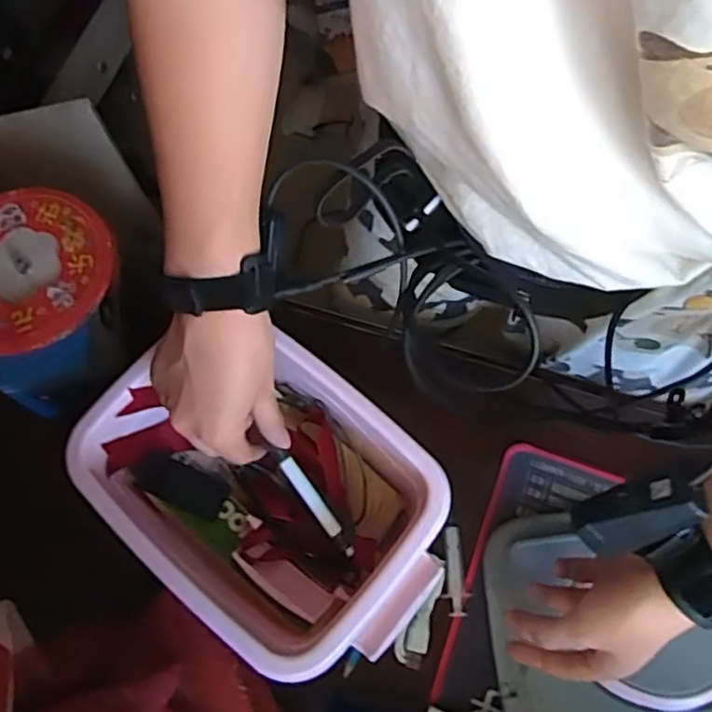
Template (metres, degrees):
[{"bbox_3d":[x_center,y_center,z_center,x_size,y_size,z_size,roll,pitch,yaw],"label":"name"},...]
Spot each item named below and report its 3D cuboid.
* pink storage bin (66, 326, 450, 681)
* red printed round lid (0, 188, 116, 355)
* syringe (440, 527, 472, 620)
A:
[{"bbox_3d":[-0.062,0.100,0.513,0.271,0.104,0.190,38,77,13],"label":"pink storage bin"},{"bbox_3d":[-0.285,-0.075,0.561,0.150,0.012,0.149,-1,71,2],"label":"red printed round lid"},{"bbox_3d":[0.082,0.179,0.550,0.022,0.009,0.071,-3,71,1],"label":"syringe"}]

